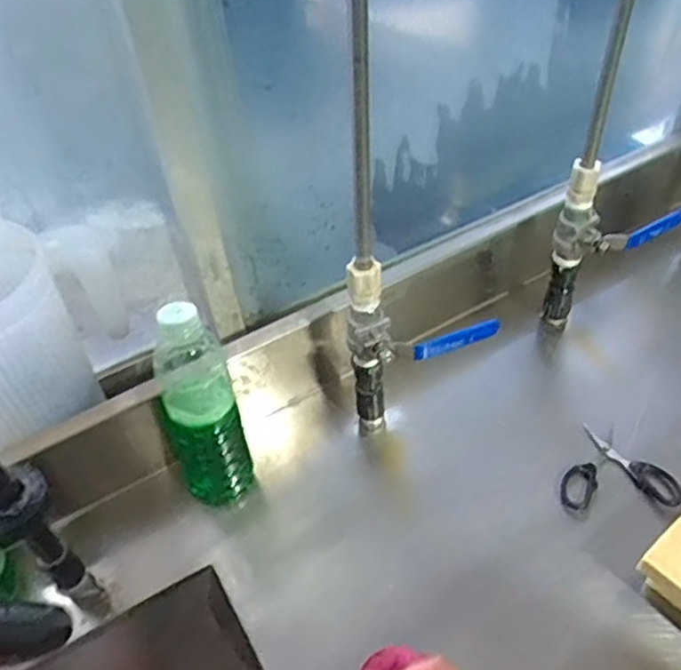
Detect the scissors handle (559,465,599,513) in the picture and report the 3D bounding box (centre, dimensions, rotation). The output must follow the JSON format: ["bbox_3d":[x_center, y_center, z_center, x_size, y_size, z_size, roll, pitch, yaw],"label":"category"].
[{"bbox_3d":[0.218,0.139,0.625,0.029,0.012,0.052,24,52,26],"label":"scissors handle"}]

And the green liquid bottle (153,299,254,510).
[{"bbox_3d":[-0.119,0.069,0.597,0.059,0.213,0.065,-5,45,1],"label":"green liquid bottle"}]

